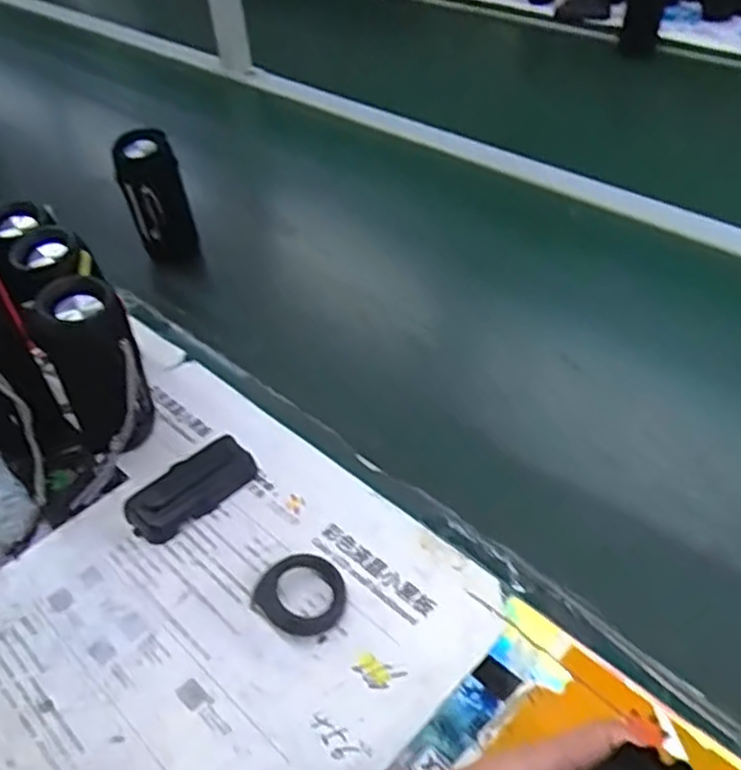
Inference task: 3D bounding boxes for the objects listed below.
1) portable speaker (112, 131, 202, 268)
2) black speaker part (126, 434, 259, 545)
[{"bbox_3d":[-0.250,-0.216,0.842,0.066,0.157,0.059,-19,45,-13],"label":"portable speaker"},{"bbox_3d":[-0.146,0.084,0.593,0.104,0.019,0.050,-33,50,-26],"label":"black speaker part"}]

